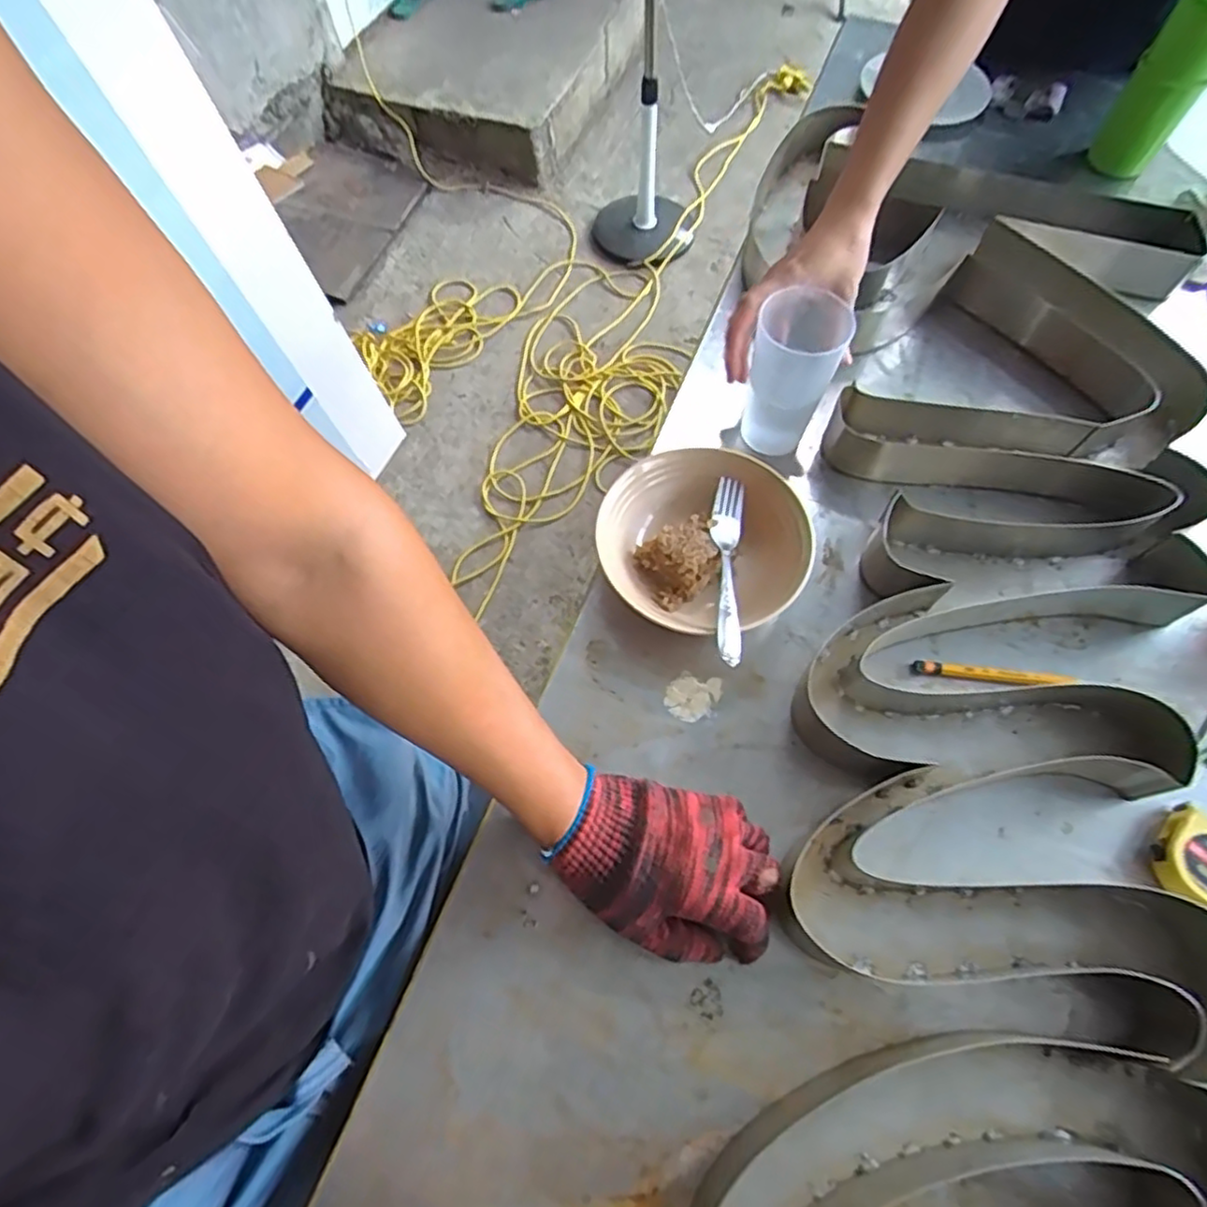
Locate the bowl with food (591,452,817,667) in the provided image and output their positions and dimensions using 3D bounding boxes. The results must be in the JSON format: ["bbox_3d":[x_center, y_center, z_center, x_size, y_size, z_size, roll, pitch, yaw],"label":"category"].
[{"bbox_3d":[0.081,-0.043,0.559,0.153,0.073,0.161,0,63,0],"label":"bowl with food"}]

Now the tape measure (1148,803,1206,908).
[{"bbox_3d":[0.411,0.181,0.474,0.058,0.028,0.060,37,69,17],"label":"tape measure"}]

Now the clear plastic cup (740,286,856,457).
[{"bbox_3d":[0.160,-0.192,0.600,0.068,0.140,0.070,0,63,0],"label":"clear plastic cup"}]

